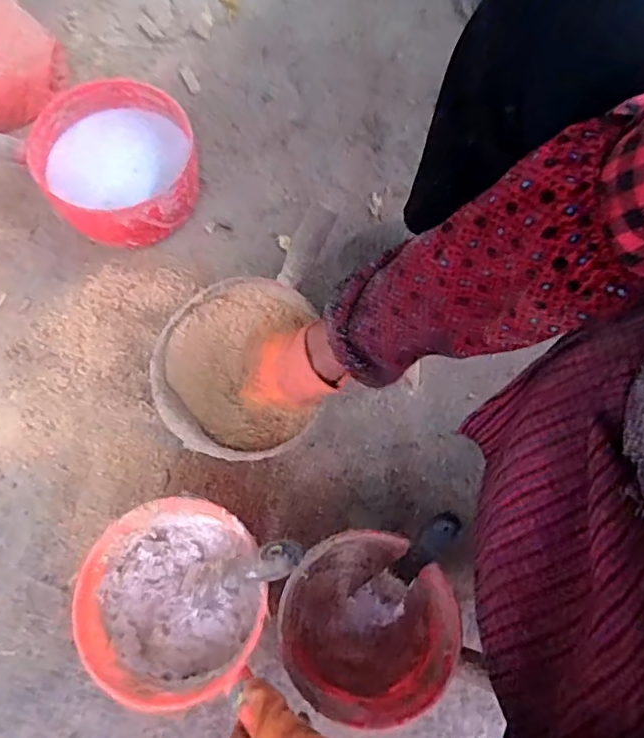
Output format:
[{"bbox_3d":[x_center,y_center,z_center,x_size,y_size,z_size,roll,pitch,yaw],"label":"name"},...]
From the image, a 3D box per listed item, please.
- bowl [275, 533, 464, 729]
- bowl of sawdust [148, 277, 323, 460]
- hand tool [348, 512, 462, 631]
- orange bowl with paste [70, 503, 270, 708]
[{"bbox_3d":[0.046,0.269,0.595,0.174,0.093,0.166,0,74,0],"label":"bowl"},{"bbox_3d":[-0.094,-0.002,0.661,0.193,0.086,0.211,22,78,-10],"label":"bowl of sawdust"},{"bbox_3d":[0.085,0.215,0.580,0.050,0.200,0.017,34,38,9],"label":"hand tool"},{"bbox_3d":[-0.155,0.239,0.594,0.182,0.101,0.187,0,74,0],"label":"orange bowl with paste"}]

